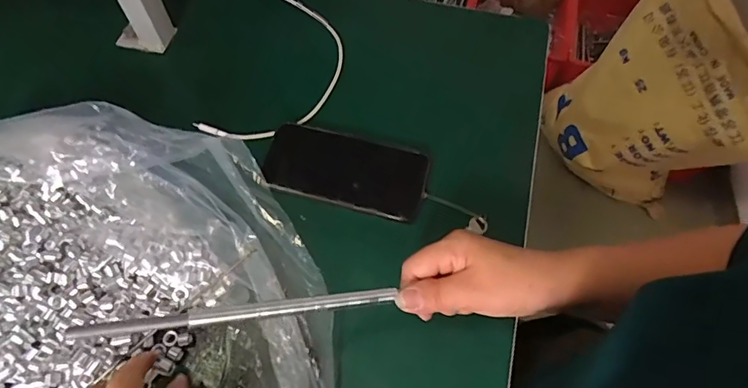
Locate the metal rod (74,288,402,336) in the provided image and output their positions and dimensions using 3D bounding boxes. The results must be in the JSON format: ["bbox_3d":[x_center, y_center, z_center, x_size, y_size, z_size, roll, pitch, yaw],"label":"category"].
[{"bbox_3d":[-0.077,0.076,0.306,0.201,0.008,0.008,0,62,-26],"label":"metal rod"}]

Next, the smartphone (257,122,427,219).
[{"bbox_3d":[-0.027,-0.025,0.462,0.154,0.010,0.075,13,62,6],"label":"smartphone"}]

